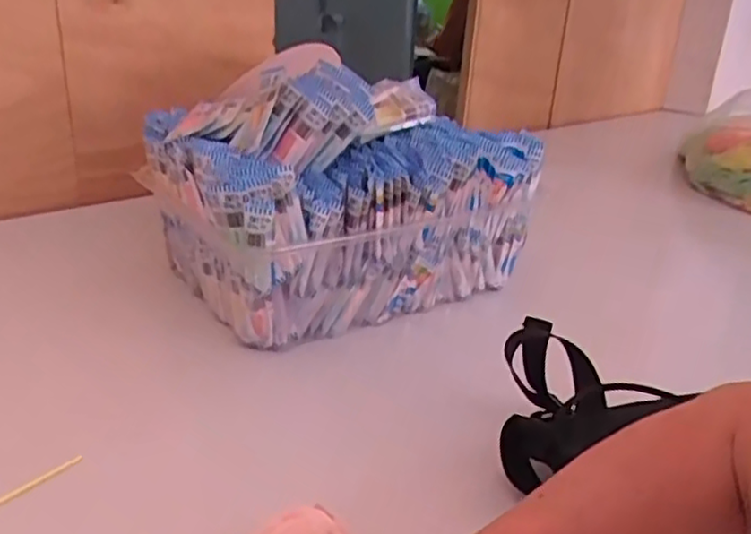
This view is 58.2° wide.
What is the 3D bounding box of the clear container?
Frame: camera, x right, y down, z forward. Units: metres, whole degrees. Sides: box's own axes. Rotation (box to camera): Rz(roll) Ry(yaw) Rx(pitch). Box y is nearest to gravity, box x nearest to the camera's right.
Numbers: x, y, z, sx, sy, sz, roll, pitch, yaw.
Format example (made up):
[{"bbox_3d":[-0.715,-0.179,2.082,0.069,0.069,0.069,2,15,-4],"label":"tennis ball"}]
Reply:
[{"bbox_3d":[-0.032,-0.092,0.831,0.414,0.249,0.275,-11,24,-28],"label":"clear container"}]

